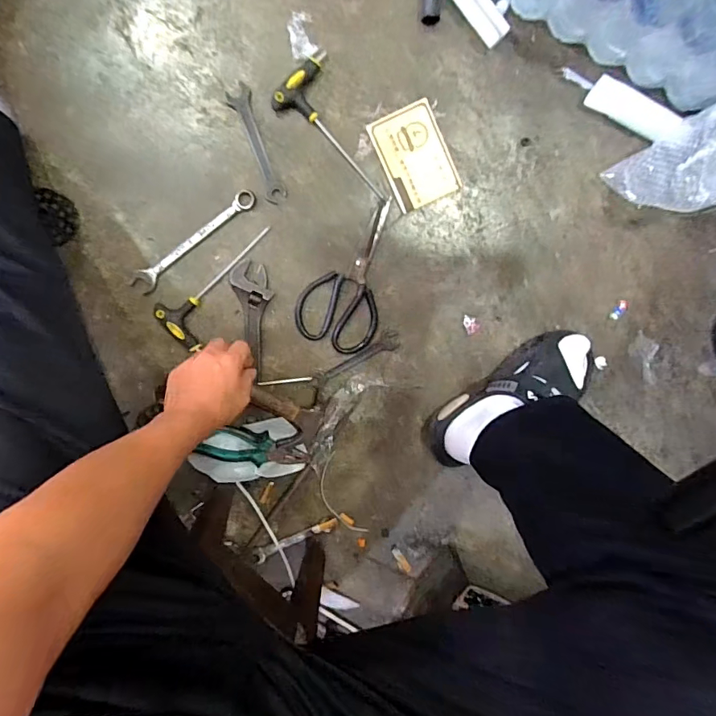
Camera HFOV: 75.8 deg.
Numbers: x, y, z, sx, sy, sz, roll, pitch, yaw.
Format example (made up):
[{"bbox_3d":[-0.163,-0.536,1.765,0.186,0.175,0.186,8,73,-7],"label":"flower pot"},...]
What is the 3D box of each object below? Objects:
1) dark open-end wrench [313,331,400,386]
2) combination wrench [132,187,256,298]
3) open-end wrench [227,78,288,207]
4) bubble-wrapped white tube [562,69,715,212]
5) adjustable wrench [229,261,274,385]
[{"bbox_3d":[-0.003,0.000,0.687,0.136,0.004,0.028,-25,100,2],"label":"dark open-end wrench"},{"bbox_3d":[-0.232,-0.166,0.648,0.210,0.007,0.034,-39,99,4],"label":"combination wrench"},{"bbox_3d":[-0.138,-0.292,0.631,0.032,0.007,0.157,-20,100,1],"label":"open-end wrench"},{"bbox_3d":[0.432,-0.272,0.601,0.325,0.120,0.167,15,98,-5],"label":"bubble-wrapped white tube"},{"bbox_3d":[-0.151,-0.058,0.665,0.052,0.014,0.159,-2,104,-3],"label":"adjustable wrench"}]

